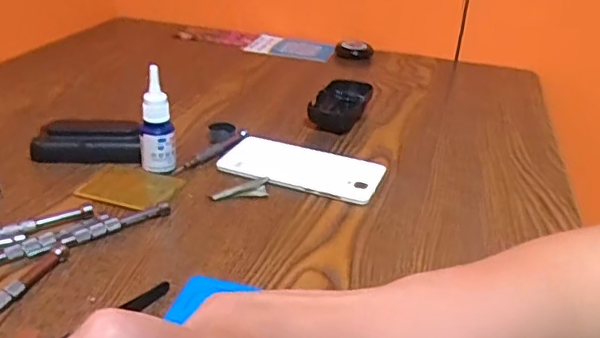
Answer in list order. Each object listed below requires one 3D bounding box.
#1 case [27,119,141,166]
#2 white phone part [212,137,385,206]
[{"bbox_3d":[-0.194,-0.026,0.531,0.096,0.028,0.037,3,28,-2],"label":"case"},{"bbox_3d":[0.002,-0.003,0.531,0.146,0.010,0.075,14,29,18],"label":"white phone part"}]

